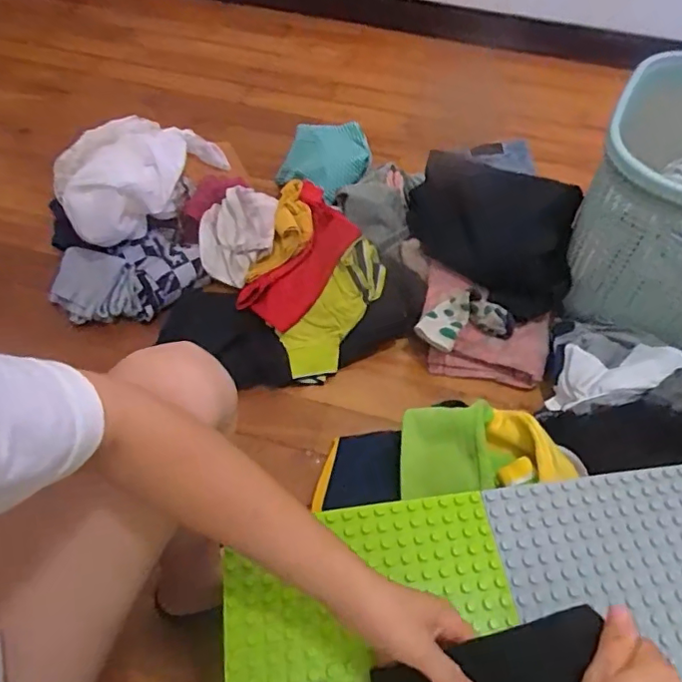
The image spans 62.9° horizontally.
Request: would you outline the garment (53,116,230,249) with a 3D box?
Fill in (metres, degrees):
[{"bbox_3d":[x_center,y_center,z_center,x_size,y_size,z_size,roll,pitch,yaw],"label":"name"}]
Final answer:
[{"bbox_3d":[-0.365,-0.311,1.058,0.327,0.162,0.142,-20,57,-16],"label":"garment"}]

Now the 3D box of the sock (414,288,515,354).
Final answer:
[{"bbox_3d":[0.217,-0.033,0.996,0.168,0.085,0.088,-15,56,-13],"label":"sock"}]

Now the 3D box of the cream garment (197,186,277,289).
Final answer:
[{"bbox_3d":[-0.200,-0.202,1.075,0.153,0.131,0.146,-5,54,-5],"label":"cream garment"}]

